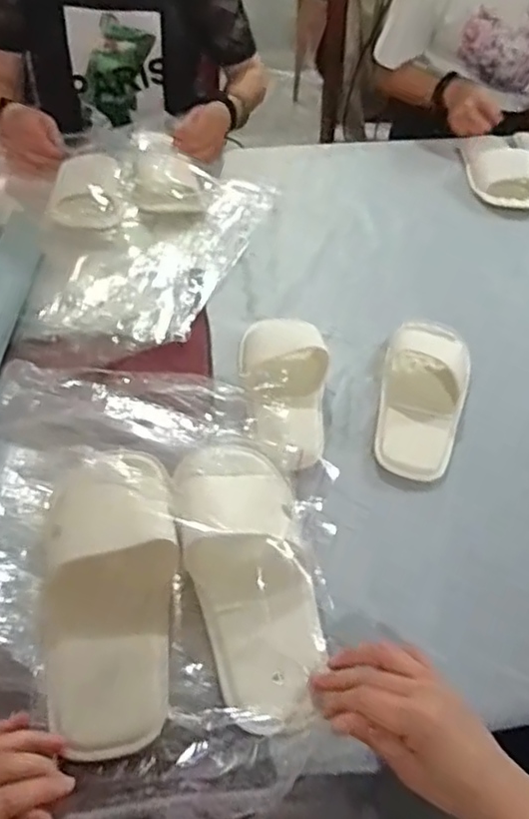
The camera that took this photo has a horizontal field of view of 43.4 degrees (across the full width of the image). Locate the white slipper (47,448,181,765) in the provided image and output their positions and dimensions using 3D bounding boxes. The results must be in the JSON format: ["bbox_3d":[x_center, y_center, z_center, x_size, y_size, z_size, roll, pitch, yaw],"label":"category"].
[{"bbox_3d":[-0.128,0.159,0.545,0.105,0.036,0.227,-4,56,-5],"label":"white slipper"}]

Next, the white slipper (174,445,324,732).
[{"bbox_3d":[-0.011,0.135,0.580,0.107,0.046,0.266,-10,54,-10],"label":"white slipper"}]

